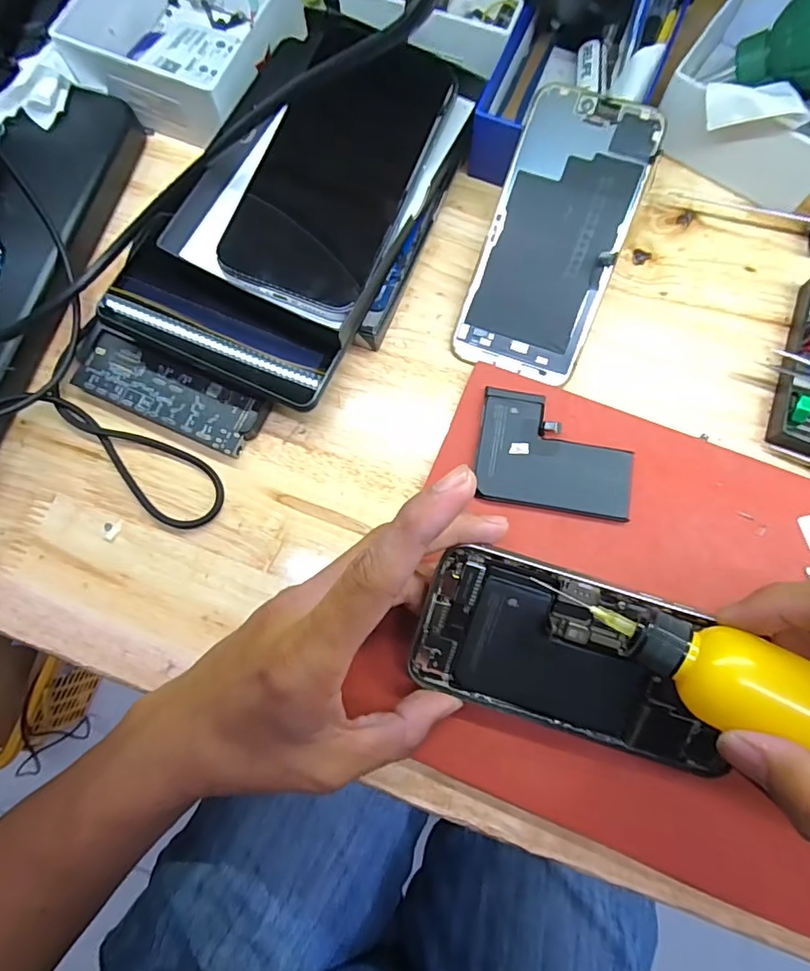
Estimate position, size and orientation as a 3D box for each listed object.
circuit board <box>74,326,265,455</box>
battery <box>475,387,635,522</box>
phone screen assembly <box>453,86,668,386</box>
[{"bbox_3d":[-0.125,-0.049,0.279,0.100,0.007,0.034,24,79,6],"label":"circuit board"},{"bbox_3d":[0.075,-0.016,0.262,0.076,0.005,0.057,9,78,3],"label":"battery"},{"bbox_3d":[0.077,-0.127,0.272,0.067,0.006,0.139,20,99,5],"label":"phone screen assembly"}]

